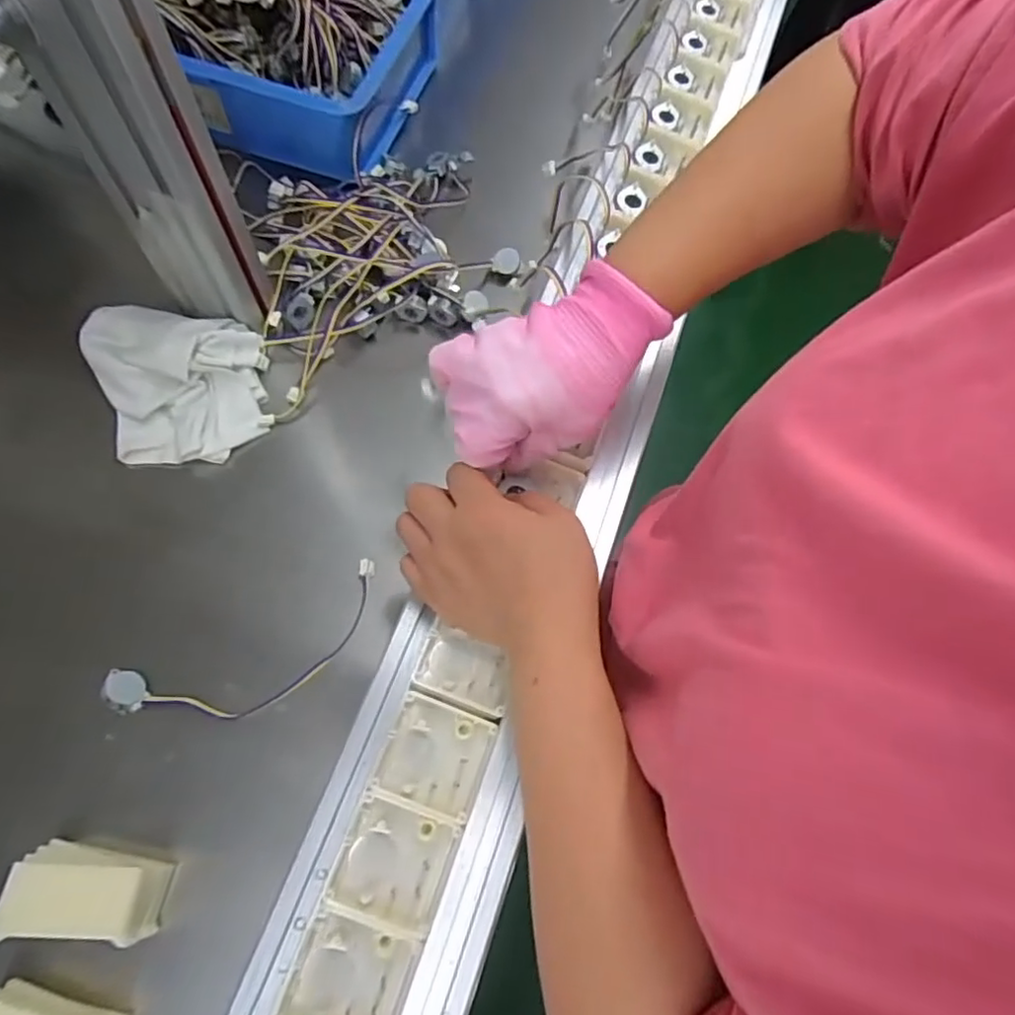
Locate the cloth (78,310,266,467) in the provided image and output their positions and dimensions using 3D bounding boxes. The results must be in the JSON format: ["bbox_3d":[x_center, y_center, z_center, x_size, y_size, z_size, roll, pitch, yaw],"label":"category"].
[{"bbox_3d":[-0.281,-0.110,0.527,0.140,0.043,0.144,-6,68,-6],"label":"cloth"}]

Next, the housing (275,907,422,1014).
[{"bbox_3d":[-0.071,0.214,0.285,0.049,0.018,0.048,19,68,4],"label":"housing"}]

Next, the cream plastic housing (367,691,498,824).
[{"bbox_3d":[-0.037,0.126,0.321,0.050,0.018,0.049,19,68,5],"label":"cream plastic housing"}]

